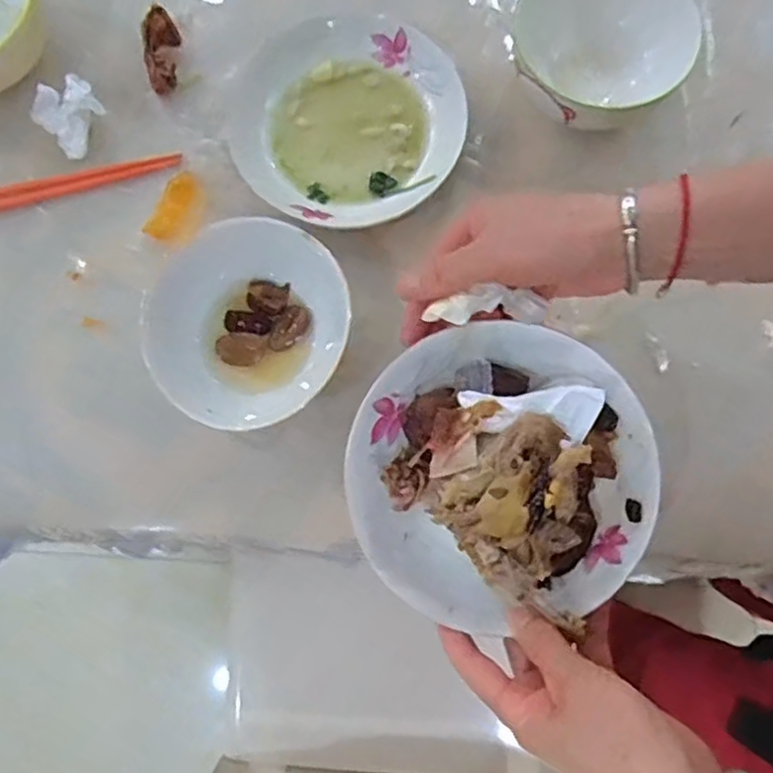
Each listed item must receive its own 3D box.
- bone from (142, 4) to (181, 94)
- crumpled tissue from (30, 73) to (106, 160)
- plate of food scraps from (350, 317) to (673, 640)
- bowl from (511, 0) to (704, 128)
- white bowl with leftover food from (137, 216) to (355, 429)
[{"bbox_3d":[-0.171,-0.254,0.527,0.024,0.023,0.059,-4,79,1],"label":"bone"},{"bbox_3d":[-0.238,-0.205,0.514,0.045,0.033,0.060,-39,81,-6],"label":"crumpled tissue"},{"bbox_3d":[0.064,0.048,0.378,0.165,0.066,0.162,0,79,0],"label":"plate of food scraps"},{"bbox_3d":[0.149,-0.240,0.493,0.114,0.072,0.127,11,80,3],"label":"bowl"},{"bbox_3d":[-0.089,-0.037,0.462,0.124,0.059,0.128,0,79,1],"label":"white bowl with leftover food"}]

